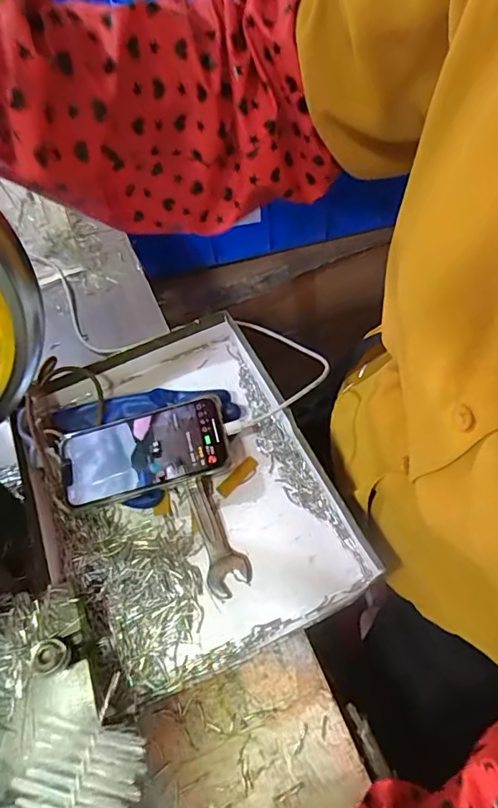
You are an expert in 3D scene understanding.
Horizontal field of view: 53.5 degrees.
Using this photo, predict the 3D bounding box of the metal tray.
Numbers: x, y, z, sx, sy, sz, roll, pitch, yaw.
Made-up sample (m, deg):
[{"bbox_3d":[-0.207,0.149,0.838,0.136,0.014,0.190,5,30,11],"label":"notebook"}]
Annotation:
[{"bbox_3d":[-0.058,0.079,0.426,0.240,0.041,0.321,-23,58,-10],"label":"metal tray"}]

